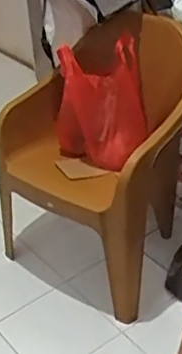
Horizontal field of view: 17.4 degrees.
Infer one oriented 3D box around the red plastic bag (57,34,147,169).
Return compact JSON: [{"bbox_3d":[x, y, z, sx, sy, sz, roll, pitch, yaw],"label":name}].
[{"bbox_3d":[0.017,-0.228,1.927,0.207,0.386,0.231,21,42,32],"label":"red plastic bag"}]

